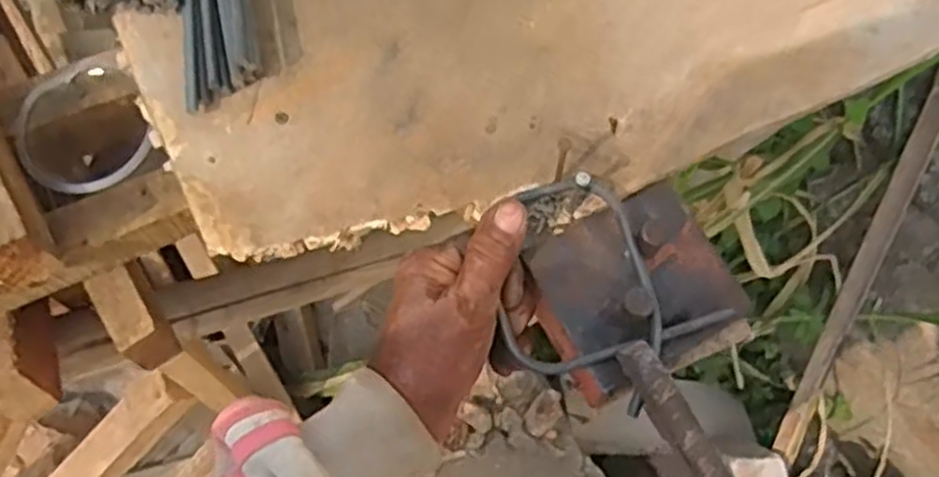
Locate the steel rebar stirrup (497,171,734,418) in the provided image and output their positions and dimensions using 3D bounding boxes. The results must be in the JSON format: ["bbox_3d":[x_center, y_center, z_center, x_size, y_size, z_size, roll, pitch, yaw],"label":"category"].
[{"bbox_3d":[0.062,0.028,0.417,0.101,0.021,0.127,-37,74,-14],"label":"steel rebar stirrup"}]

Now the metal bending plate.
[{"bbox_3d":[0.091,0.022,0.419,0.102,0.032,0.095,-21,71,-10],"label":"metal bending plate"}]

